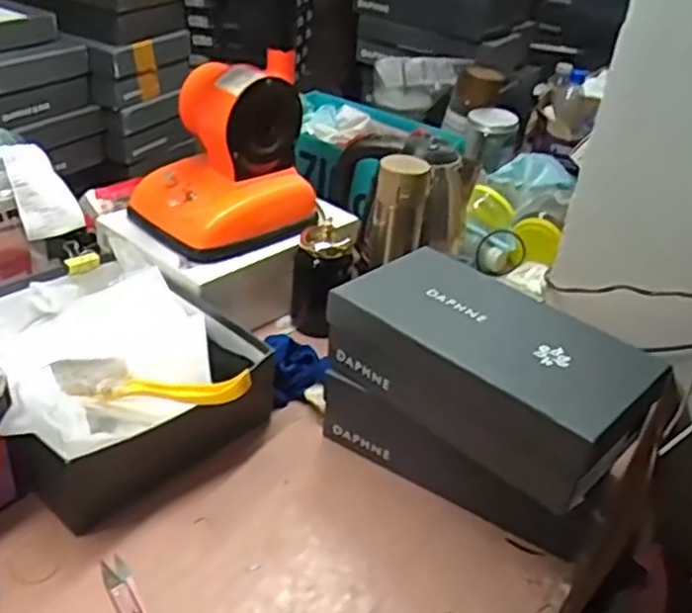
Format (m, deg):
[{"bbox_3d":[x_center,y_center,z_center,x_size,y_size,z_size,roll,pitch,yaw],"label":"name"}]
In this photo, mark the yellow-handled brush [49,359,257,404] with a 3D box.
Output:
[{"bbox_3d":[-0.195,0.074,0.727,0.202,0.041,0.043,10,33,5],"label":"yellow-handled brush"}]

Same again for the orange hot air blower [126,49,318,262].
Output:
[{"bbox_3d":[-0.153,-0.197,0.947,0.210,0.205,0.166,-20,42,-35],"label":"orange hot air blower"}]

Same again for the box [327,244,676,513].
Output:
[{"bbox_3d":[0.136,0.056,0.721,0.292,0.113,0.137,31,40,32],"label":"box"}]

